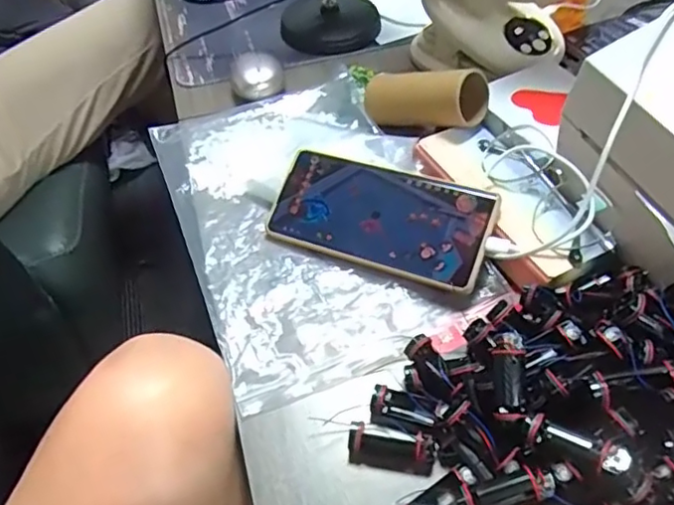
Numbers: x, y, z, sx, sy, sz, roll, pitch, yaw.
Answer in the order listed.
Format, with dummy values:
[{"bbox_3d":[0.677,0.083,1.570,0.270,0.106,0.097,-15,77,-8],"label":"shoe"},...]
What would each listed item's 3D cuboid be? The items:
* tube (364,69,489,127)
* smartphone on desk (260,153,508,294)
[{"bbox_3d":[0.069,-0.128,0.485,0.100,0.048,0.038,4,49,27],"label":"tube"},{"bbox_3d":[0.029,-0.027,0.433,0.163,0.006,0.076,16,77,22],"label":"smartphone on desk"}]

